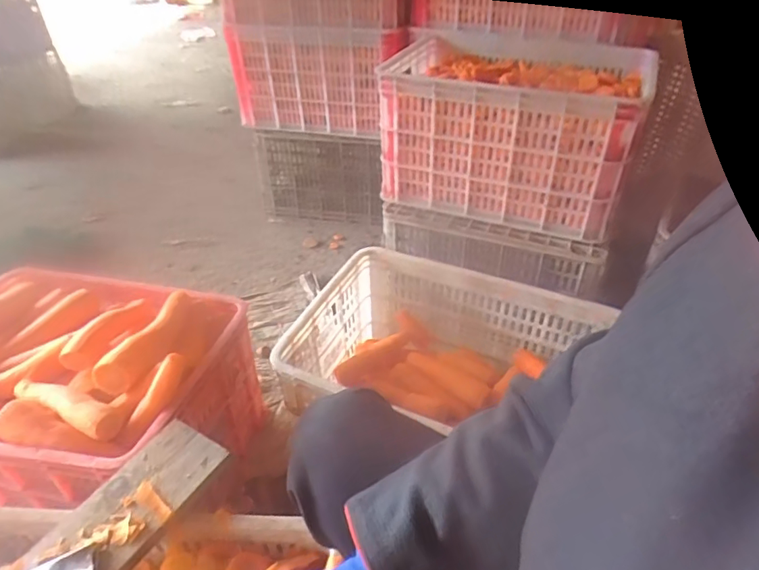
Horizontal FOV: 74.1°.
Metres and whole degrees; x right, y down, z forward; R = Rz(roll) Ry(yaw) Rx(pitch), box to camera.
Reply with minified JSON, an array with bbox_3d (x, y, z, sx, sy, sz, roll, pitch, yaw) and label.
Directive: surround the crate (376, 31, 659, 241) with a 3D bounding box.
[{"bbox_3d":[0.267,-0.330,1.077,0.469,0.265,0.326,17,41,21],"label":"crate"}]

